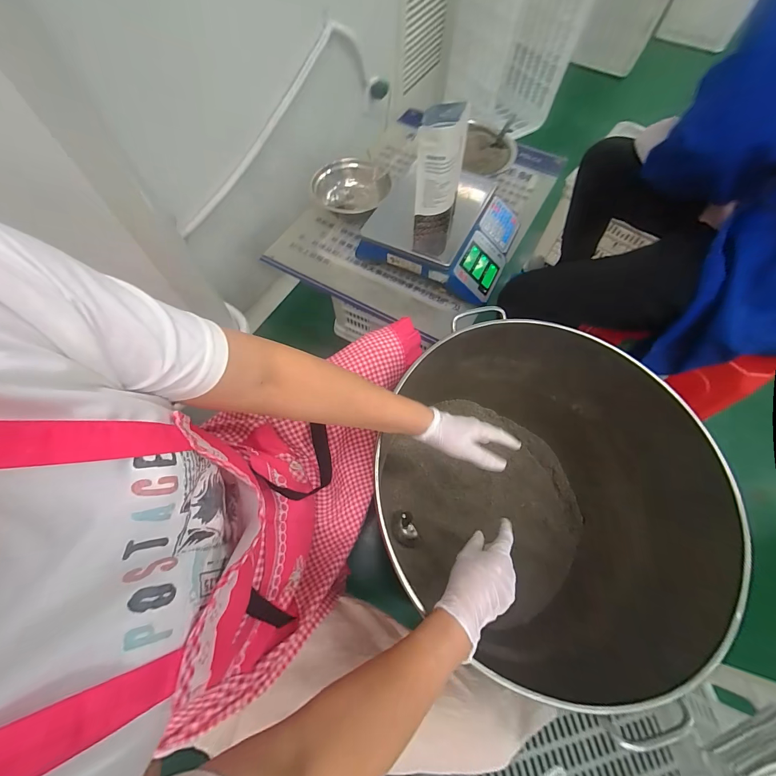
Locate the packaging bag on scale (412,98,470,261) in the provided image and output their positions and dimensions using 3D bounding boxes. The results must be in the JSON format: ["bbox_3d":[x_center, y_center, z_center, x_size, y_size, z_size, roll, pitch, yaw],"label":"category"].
[{"bbox_3d":[0.094,-0.392,0.666,0.088,0.246,0.093,10,65,4],"label":"packaging bag on scale"}]

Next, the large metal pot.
[{"bbox_3d":[0.255,0.215,0.696,0.489,0.464,0.510,-12,65,-7],"label":"large metal pot"}]

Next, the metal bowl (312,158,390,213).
[{"bbox_3d":[-0.094,-0.537,0.918,0.193,0.069,0.195,1,64,-1],"label":"metal bowl"}]

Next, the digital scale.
[{"bbox_3d":[0.140,-0.380,0.830,0.319,0.115,0.303,27,67,11],"label":"digital scale"}]

